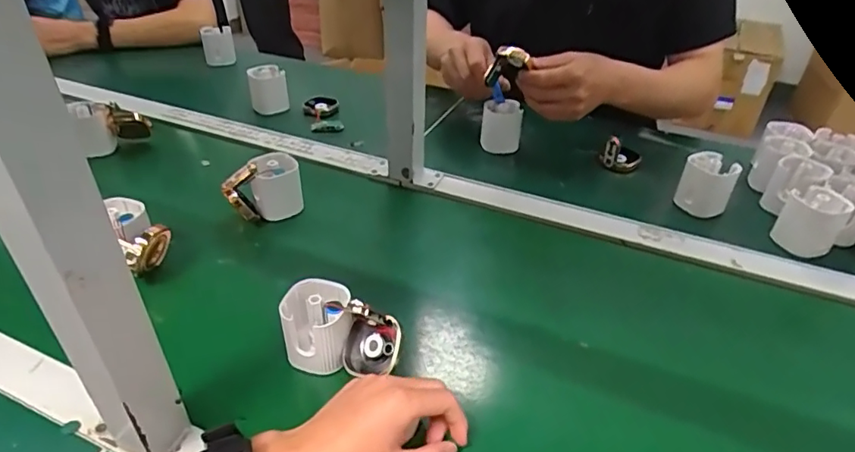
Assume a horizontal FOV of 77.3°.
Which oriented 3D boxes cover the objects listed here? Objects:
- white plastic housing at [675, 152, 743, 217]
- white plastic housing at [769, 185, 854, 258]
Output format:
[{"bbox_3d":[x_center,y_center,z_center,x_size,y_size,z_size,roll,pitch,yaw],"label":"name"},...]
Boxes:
[{"bbox_3d":[0.350,-0.045,0.676,0.062,0.076,0.057,23,42,26],"label":"white plastic housing"},{"bbox_3d":[0.445,-0.004,0.625,0.059,0.069,0.064,27,44,30],"label":"white plastic housing"}]

